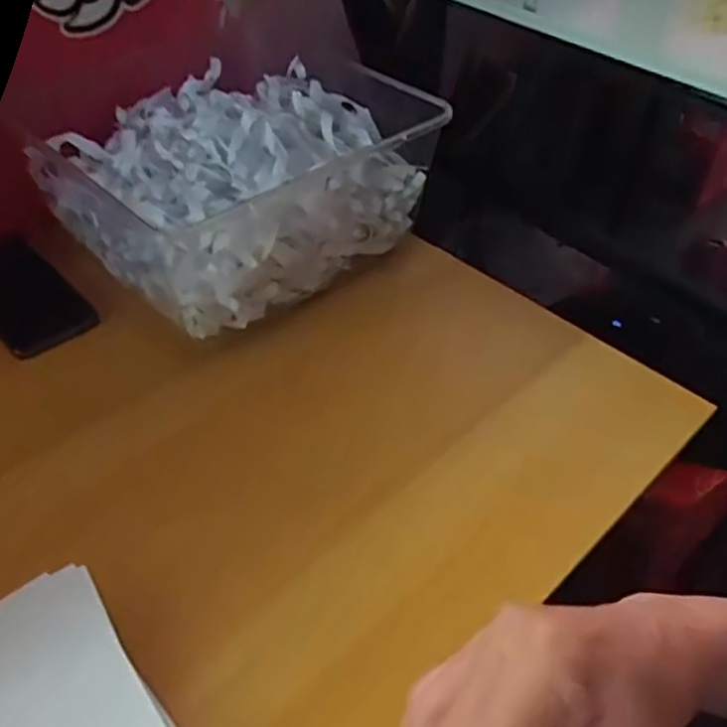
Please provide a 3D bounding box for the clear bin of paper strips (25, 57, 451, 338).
[{"bbox_3d":[-0.114,-0.167,0.625,0.285,0.119,0.230,-29,53,-27],"label":"clear bin of paper strips"}]

